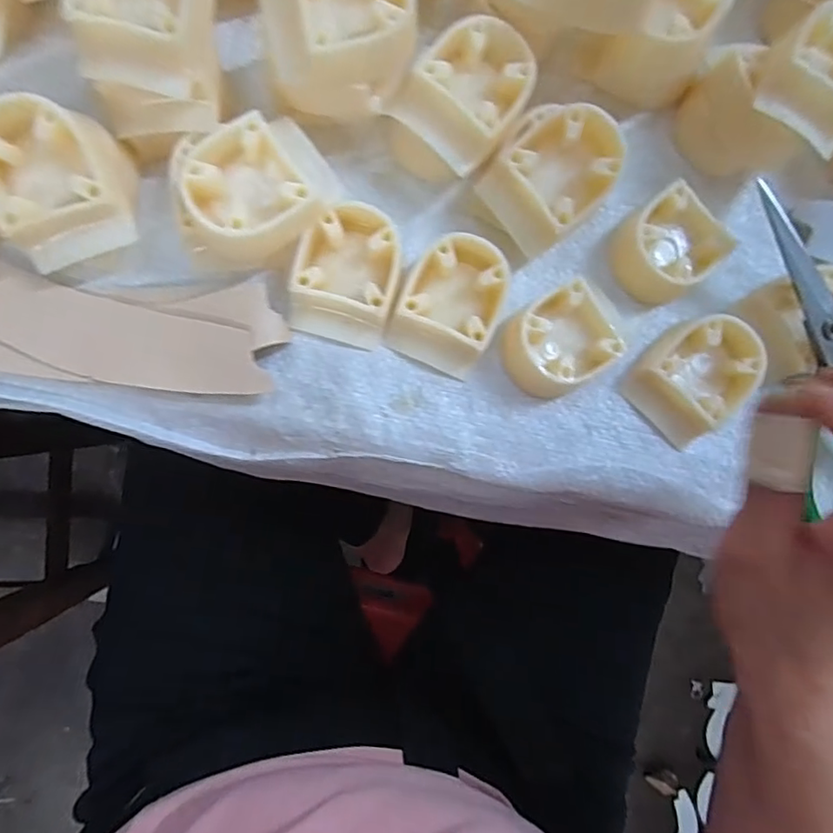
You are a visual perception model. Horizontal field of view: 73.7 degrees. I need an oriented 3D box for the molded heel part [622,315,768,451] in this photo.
[{"bbox_3d":[0.138,-0.019,0.270,0.056,0.024,0.047,-44,92,-7],"label":"molded heel part"}]

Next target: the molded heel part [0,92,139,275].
[{"bbox_3d":[-0.148,-0.094,0.233,0.049,0.042,0.056,-10,88,-7],"label":"molded heel part"}]

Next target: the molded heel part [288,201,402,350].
[{"bbox_3d":[-0.032,-0.066,0.258,0.045,0.019,0.060,15,85,-5],"label":"molded heel part"}]

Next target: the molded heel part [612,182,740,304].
[{"bbox_3d":[0.125,-0.085,0.277,0.045,0.022,0.044,-40,91,-7],"label":"molded heel part"}]

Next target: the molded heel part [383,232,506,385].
[{"bbox_3d":[0.017,-0.052,0.262,0.044,0.020,0.059,26,84,-4],"label":"molded heel part"}]

